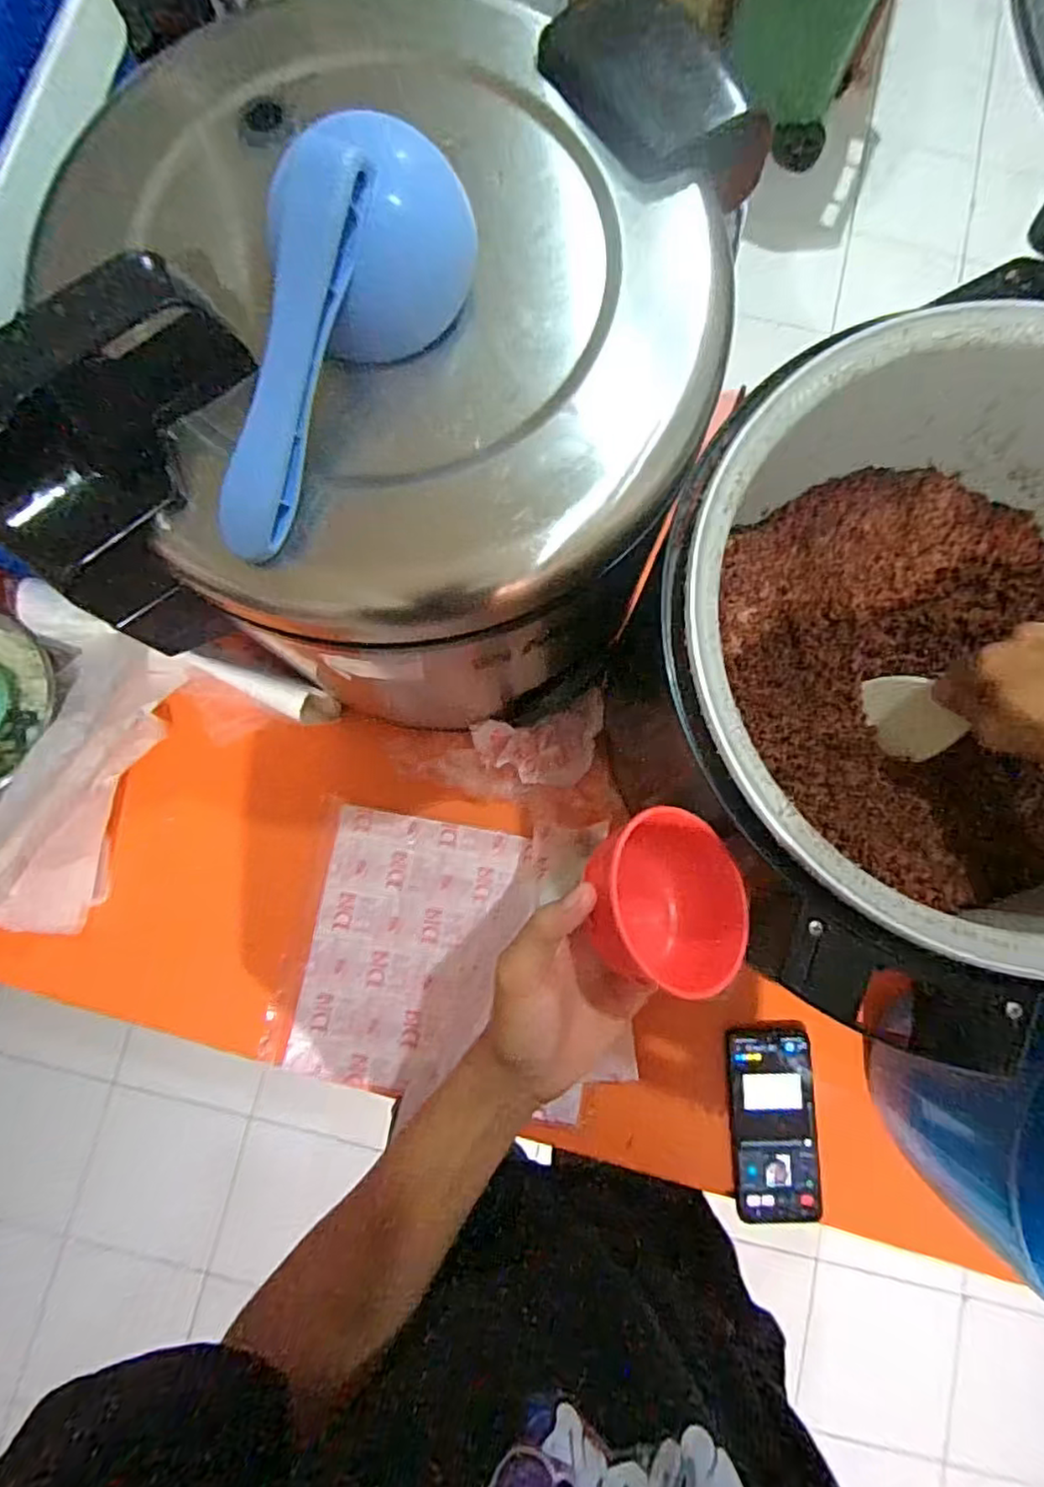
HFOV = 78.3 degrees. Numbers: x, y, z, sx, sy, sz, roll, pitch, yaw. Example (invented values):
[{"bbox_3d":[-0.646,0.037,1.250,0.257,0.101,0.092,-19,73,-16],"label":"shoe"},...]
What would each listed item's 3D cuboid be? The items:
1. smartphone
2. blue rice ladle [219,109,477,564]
[{"bbox_3d":[0.230,0.347,0.583,0.075,0.012,0.167,-1,81,-1],"label":"smartphone"},{"bbox_3d":[-0.085,-0.179,0.283,0.058,0.079,0.205,26,82,3],"label":"blue rice ladle"}]

